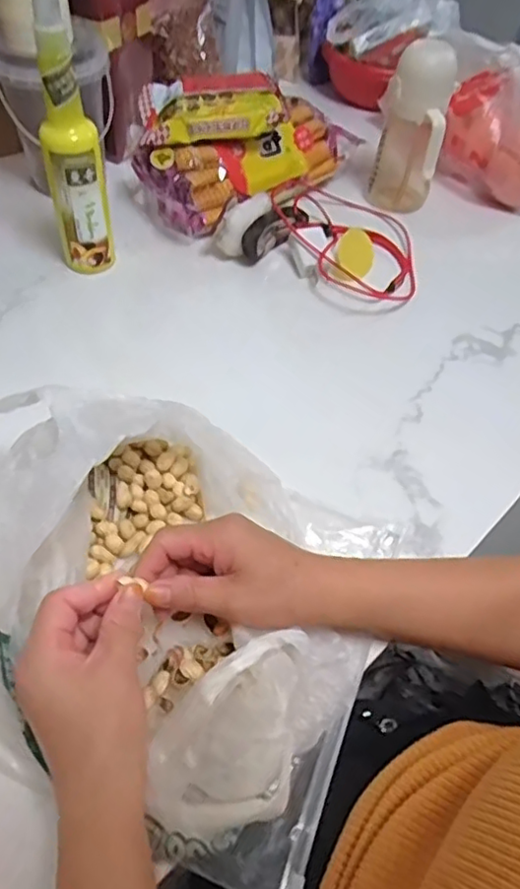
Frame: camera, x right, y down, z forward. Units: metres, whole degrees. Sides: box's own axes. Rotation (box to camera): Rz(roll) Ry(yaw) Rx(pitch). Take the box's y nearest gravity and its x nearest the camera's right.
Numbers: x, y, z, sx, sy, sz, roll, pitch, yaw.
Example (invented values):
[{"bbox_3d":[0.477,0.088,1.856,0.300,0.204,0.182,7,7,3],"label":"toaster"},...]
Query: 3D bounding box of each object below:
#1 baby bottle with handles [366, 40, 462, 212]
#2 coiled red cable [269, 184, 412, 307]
[{"bbox_3d":[0.172,-0.354,0.687,0.073,0.171,0.064,13,52,6],"label":"baby bottle with handles"},{"bbox_3d":[0.099,-0.237,0.684,0.202,0.028,0.168,32,48,10],"label":"coiled red cable"}]

